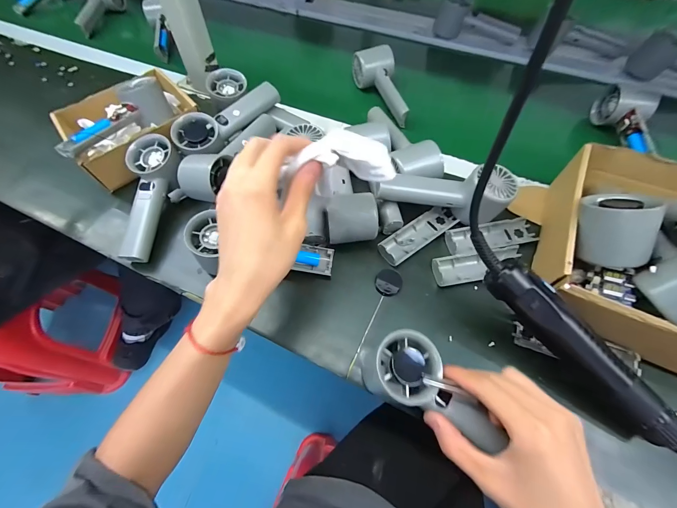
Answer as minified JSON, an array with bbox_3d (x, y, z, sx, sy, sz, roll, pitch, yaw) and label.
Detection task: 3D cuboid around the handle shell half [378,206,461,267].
[{"bbox_3d":[0.097,-0.024,0.364,0.107,0.015,0.034,-34,65,-16],"label":"handle shell half"}]

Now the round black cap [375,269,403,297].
[{"bbox_3d":[0.058,0.033,0.341,0.030,0.004,0.030,13,80,-1],"label":"round black cap"}]

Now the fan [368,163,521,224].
[{"bbox_3d":[0.127,-0.068,0.360,0.154,0.055,0.051,-1,61,1],"label":"fan"}]

